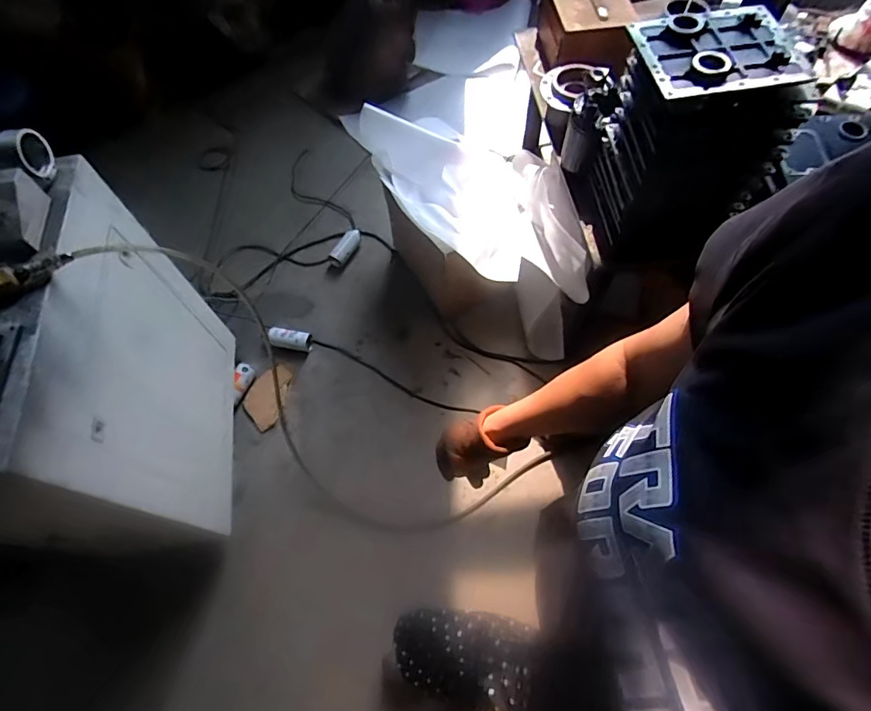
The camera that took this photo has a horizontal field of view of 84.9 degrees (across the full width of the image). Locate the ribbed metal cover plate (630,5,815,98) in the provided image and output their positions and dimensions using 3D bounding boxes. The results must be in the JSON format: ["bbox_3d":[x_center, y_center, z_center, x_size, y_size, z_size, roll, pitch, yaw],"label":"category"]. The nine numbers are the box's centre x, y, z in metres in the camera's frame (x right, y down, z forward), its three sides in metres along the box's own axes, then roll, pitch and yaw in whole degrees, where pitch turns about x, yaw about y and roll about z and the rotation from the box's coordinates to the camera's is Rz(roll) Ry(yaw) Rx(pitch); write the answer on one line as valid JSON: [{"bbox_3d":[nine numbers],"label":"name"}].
[{"bbox_3d":[0.499,-0.532,0.820,0.269,0.037,0.225,-6,63,-1],"label":"ribbed metal cover plate"}]

